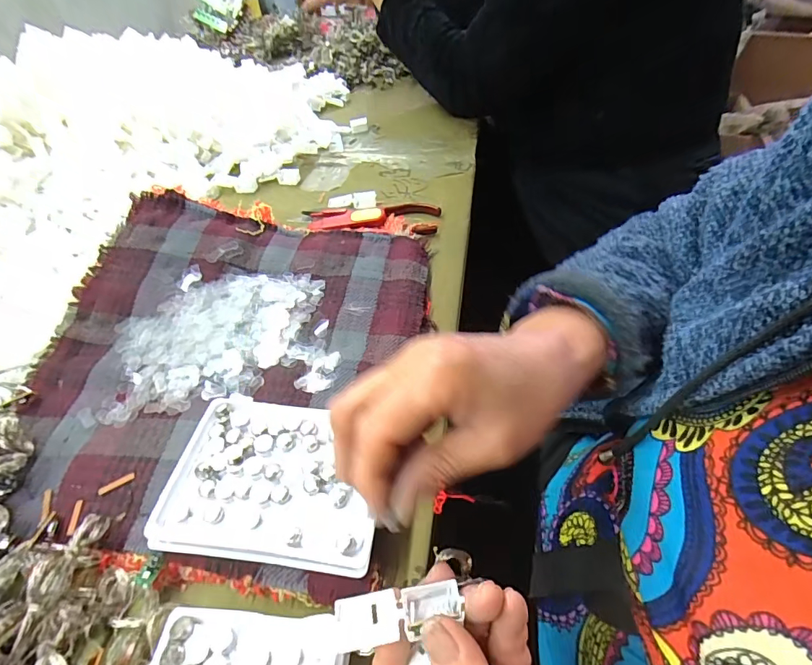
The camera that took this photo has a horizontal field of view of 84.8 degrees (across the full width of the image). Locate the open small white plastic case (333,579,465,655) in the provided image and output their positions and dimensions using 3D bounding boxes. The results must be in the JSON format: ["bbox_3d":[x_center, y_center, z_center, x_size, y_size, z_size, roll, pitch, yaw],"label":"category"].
[{"bbox_3d":[-0.004,0.124,0.196,0.055,0.012,0.022,-10,48,-10],"label":"open small white plastic case"}]

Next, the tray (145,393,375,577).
[{"bbox_3d":[-0.080,0.090,0.277,0.129,0.016,0.095,4,49,8],"label":"tray"}]

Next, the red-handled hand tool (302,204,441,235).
[{"bbox_3d":[-0.040,-0.127,0.487,0.149,0.021,0.062,5,49,9],"label":"red-handled hand tool"}]

